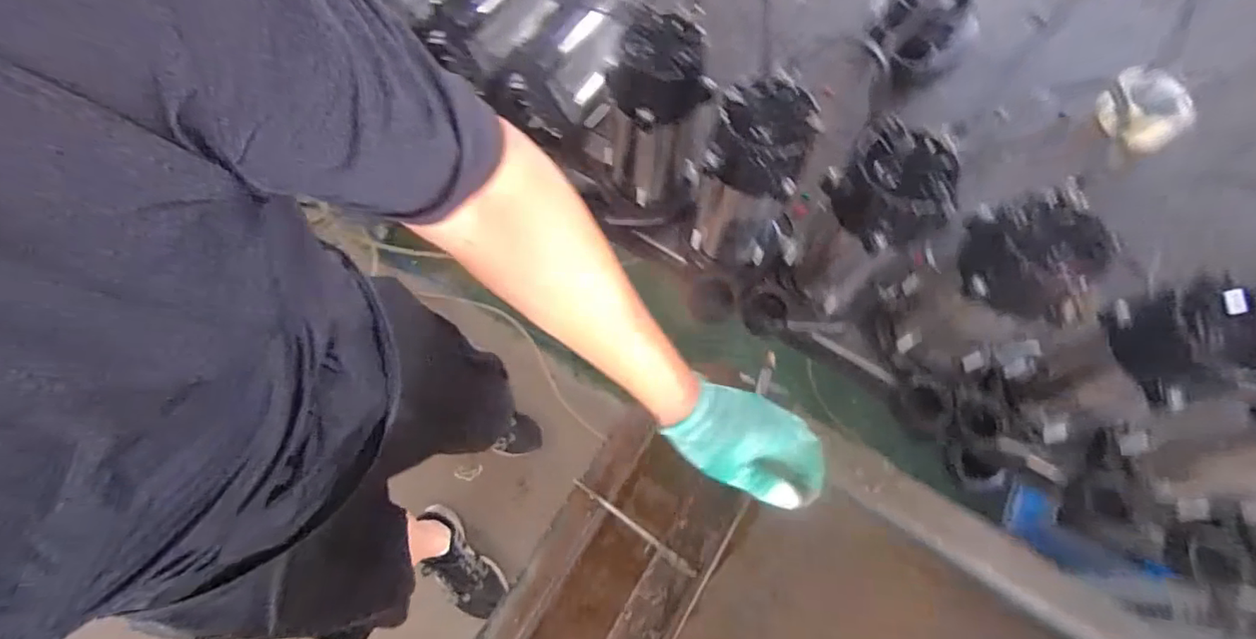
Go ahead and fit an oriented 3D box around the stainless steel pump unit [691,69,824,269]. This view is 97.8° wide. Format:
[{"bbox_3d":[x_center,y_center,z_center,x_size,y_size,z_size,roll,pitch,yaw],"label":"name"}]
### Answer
[{"bbox_3d":[0.131,-0.138,0.574,0.104,0.211,0.086,24,68,9],"label":"stainless steel pump unit"}]

